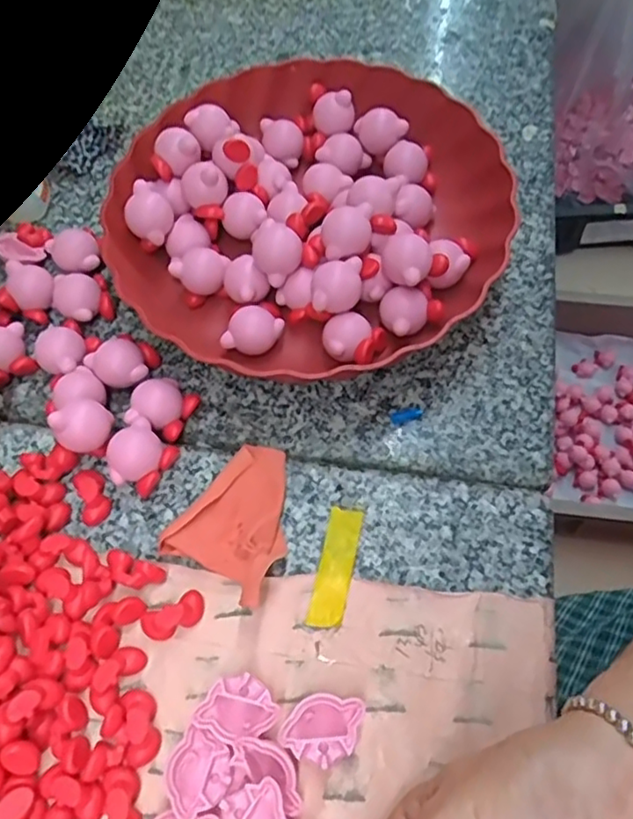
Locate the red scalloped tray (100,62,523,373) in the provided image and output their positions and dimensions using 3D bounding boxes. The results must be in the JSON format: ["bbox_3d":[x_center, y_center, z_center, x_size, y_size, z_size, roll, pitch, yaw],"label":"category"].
[{"bbox_3d":[-0.006,-0.126,0.400,0.242,0.044,0.232,-11,64,-6],"label":"red scalloped tray"}]

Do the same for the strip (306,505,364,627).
[{"bbox_3d":[0.010,0.080,0.326,0.017,0.004,0.062,11,59,5],"label":"strip"}]

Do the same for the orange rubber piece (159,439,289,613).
[{"bbox_3d":[-0.036,0.053,0.327,0.061,0.023,0.075,30,67,13],"label":"orange rubber piece"}]

